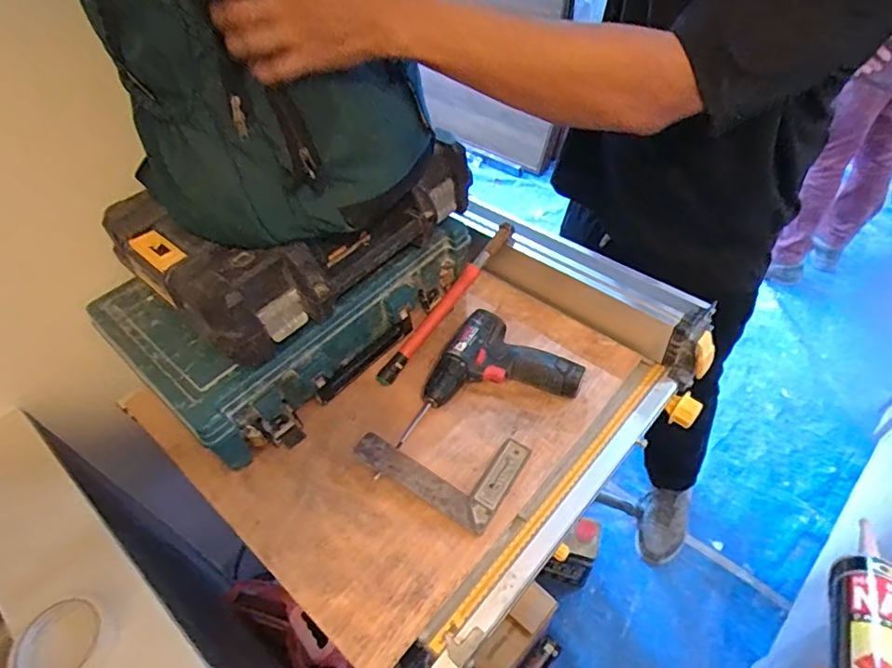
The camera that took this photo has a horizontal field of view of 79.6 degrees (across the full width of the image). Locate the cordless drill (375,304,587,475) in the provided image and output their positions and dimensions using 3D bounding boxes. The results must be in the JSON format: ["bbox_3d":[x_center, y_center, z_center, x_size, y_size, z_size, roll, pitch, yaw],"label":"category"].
[{"bbox_3d":[0.048,0.089,0.701,0.183,0.047,0.250,27,57,25],"label":"cordless drill"}]

